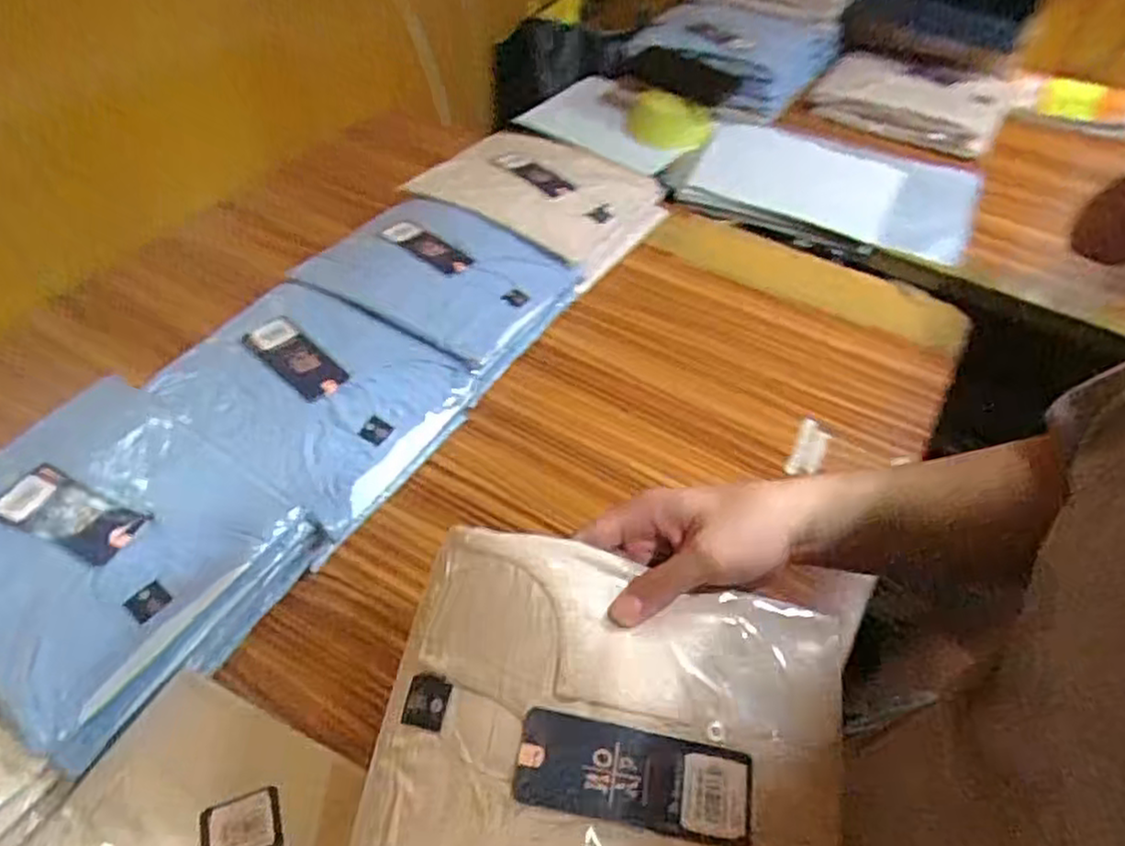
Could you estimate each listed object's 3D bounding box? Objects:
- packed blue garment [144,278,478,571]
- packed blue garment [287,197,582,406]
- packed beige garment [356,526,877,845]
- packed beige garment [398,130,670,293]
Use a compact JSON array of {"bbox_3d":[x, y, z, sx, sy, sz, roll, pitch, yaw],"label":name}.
[{"bbox_3d":[-0.233,-0.032,0.652,0.247,0.043,0.207,31,52,12],"label":"packed blue garment"},{"bbox_3d":[-0.137,-0.154,0.792,0.261,0.086,0.205,26,54,18],"label":"packed blue garment"},{"bbox_3d":[0.032,0.168,0.372,0.247,0.045,0.211,8,50,4],"label":"packed beige garment"},{"bbox_3d":[-0.025,-0.288,0.909,0.271,0.080,0.227,22,53,15],"label":"packed beige garment"}]

